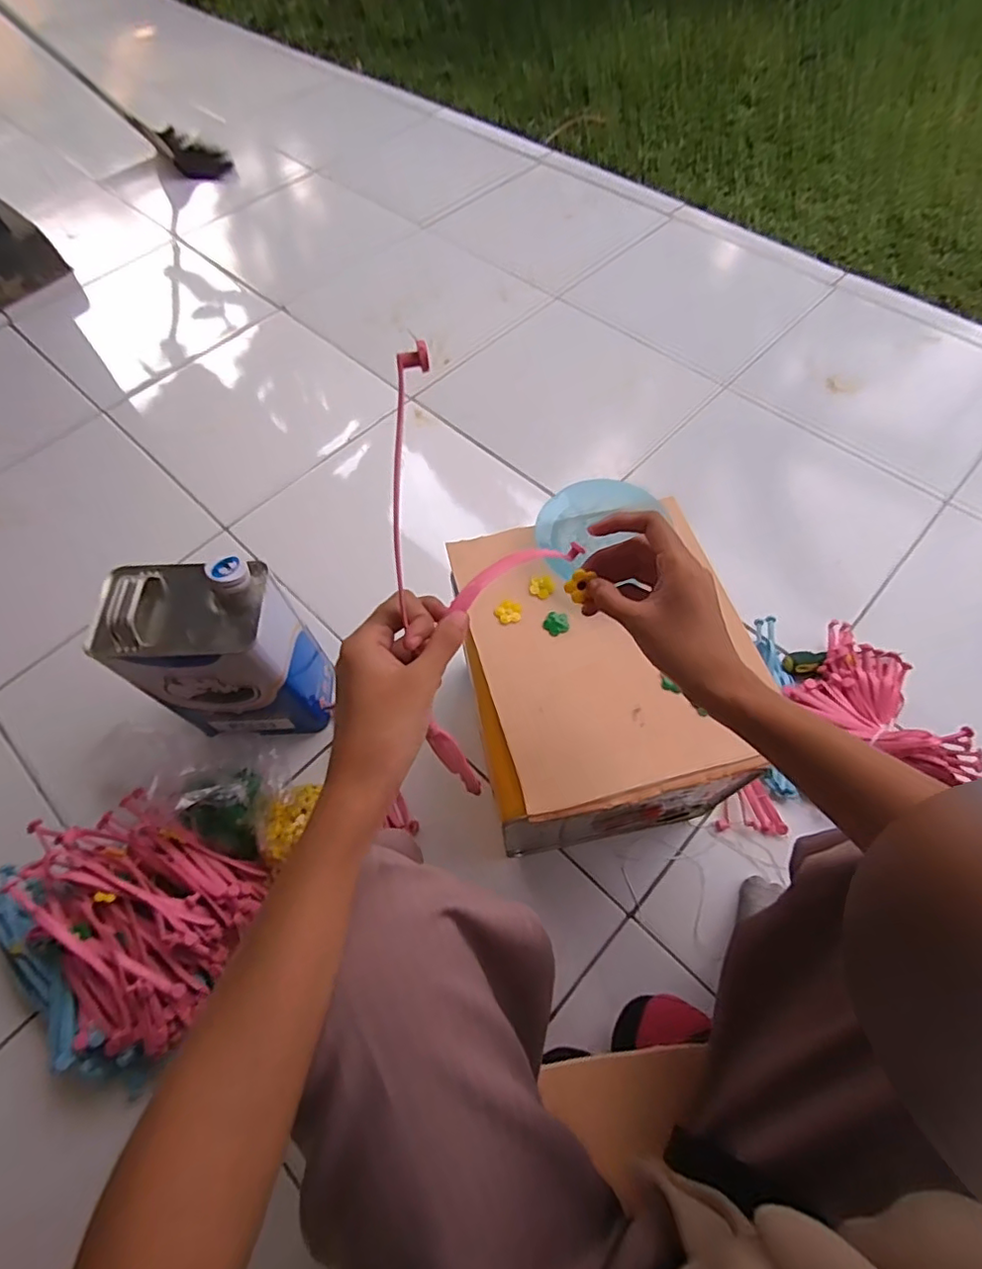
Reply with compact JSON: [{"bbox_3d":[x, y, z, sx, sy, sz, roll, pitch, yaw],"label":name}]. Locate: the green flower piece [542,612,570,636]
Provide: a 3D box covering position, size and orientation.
[{"bbox_3d":[0.061,-0.010,0.539,0.023,0.005,0.022,-1,62,2],"label":"green flower piece"}]

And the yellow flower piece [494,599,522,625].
[{"bbox_3d":[0.017,-0.022,0.539,0.024,0.004,0.024,12,63,9],"label":"yellow flower piece"}]

